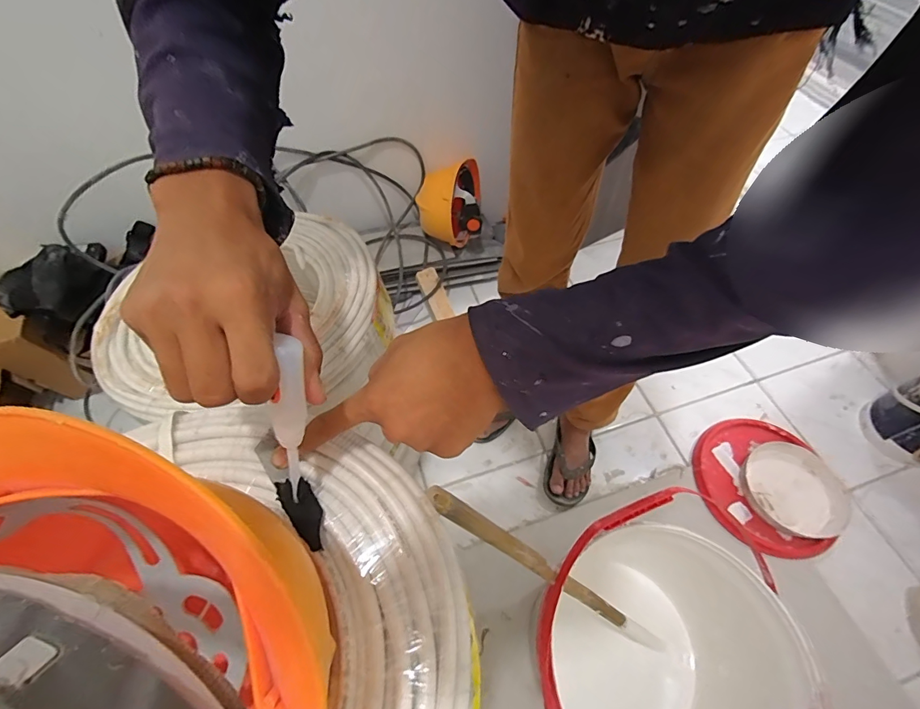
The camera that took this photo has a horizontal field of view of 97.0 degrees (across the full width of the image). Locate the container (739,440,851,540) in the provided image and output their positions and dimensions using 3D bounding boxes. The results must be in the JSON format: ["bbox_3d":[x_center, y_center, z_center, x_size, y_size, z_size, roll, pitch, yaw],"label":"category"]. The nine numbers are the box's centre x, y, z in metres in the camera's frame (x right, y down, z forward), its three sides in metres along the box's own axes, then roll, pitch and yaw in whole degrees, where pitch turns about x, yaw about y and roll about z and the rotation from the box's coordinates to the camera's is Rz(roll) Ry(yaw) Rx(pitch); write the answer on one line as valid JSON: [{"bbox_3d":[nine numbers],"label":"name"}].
[{"bbox_3d":[0.768,0.307,0.940,0.212,0.048,0.233,-2,58,3],"label":"container"}]

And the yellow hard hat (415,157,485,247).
[{"bbox_3d":[-0.031,-0.442,1.170,0.178,0.202,0.242,-2,58,3],"label":"yellow hard hat"}]

